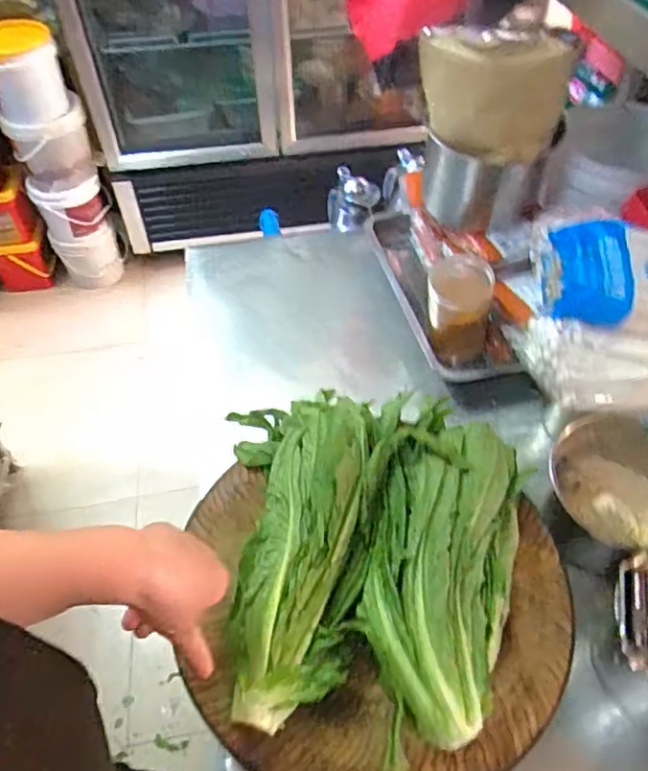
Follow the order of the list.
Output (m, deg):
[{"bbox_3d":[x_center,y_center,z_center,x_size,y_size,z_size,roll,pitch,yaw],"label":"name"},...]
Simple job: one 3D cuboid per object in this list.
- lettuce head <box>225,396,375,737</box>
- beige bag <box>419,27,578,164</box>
[{"bbox_3d":[-0.022,0.140,0.593,0.147,0.069,0.343,-2,50,0],"label":"lettuce head"},{"bbox_3d":[0.201,-0.361,0.742,0.180,0.134,0.057,36,59,27],"label":"beige bag"}]

